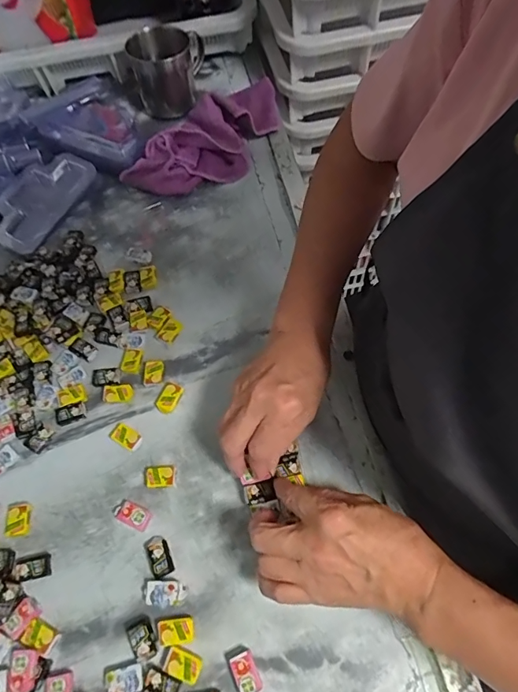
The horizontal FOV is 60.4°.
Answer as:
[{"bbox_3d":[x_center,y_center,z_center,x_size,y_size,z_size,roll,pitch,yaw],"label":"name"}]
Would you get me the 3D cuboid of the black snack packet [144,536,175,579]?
[{"bbox_3d":[-0.083,0.173,0.369,0.018,0.007,0.031,-25,64,-10],"label":"black snack packet"}]

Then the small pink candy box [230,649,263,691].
[{"bbox_3d":[-0.010,0.242,0.329,0.018,0.009,0.026,-23,64,-9],"label":"small pink candy box"}]

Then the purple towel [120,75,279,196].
[{"bbox_3d":[-0.057,-0.268,0.577,0.111,0.040,0.229,38,71,20],"label":"purple towel"}]

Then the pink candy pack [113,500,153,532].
[{"bbox_3d":[-0.110,0.146,0.386,0.033,0.011,0.018,21,66,13],"label":"pink candy pack"}]

